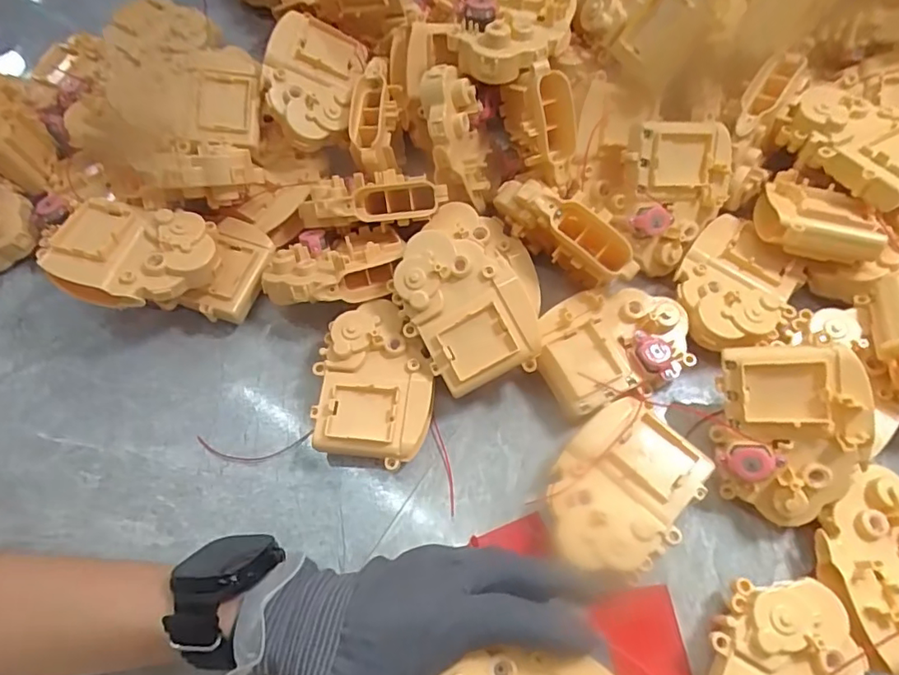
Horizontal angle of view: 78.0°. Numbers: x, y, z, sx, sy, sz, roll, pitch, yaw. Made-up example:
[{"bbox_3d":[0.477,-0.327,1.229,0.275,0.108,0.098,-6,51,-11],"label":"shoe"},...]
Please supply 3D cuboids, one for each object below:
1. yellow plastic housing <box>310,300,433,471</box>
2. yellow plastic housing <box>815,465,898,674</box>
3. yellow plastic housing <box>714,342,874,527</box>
[{"bbox_3d":[-0.046,0.029,0.346,0.068,0.037,0.095,-3,64,2],"label":"yellow plastic housing"},{"bbox_3d":[0.230,0.118,0.285,0.069,0.024,0.095,-5,64,1],"label":"yellow plastic housing"},{"bbox_3d":[0.184,0.054,0.299,0.071,0.019,0.097,2,95,21],"label":"yellow plastic housing"}]

